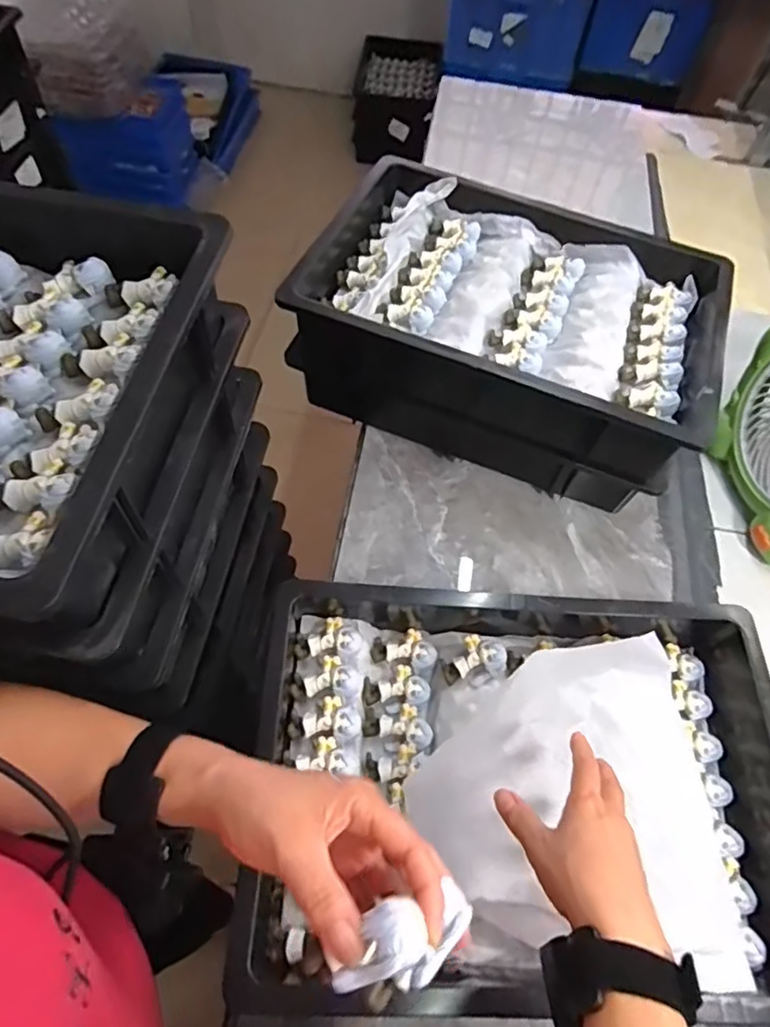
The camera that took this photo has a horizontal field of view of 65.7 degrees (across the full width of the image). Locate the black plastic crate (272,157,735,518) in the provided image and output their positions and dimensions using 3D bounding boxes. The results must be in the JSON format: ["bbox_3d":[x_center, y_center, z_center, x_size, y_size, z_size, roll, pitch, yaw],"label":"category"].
[{"bbox_3d":[0.137,-0.214,0.697,0.431,0.168,0.309,21,61,8],"label":"black plastic crate"}]

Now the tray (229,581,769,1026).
[{"bbox_3d":[0.123,0.235,0.495,0.447,0.105,0.328,3,60,-2],"label":"tray"}]

